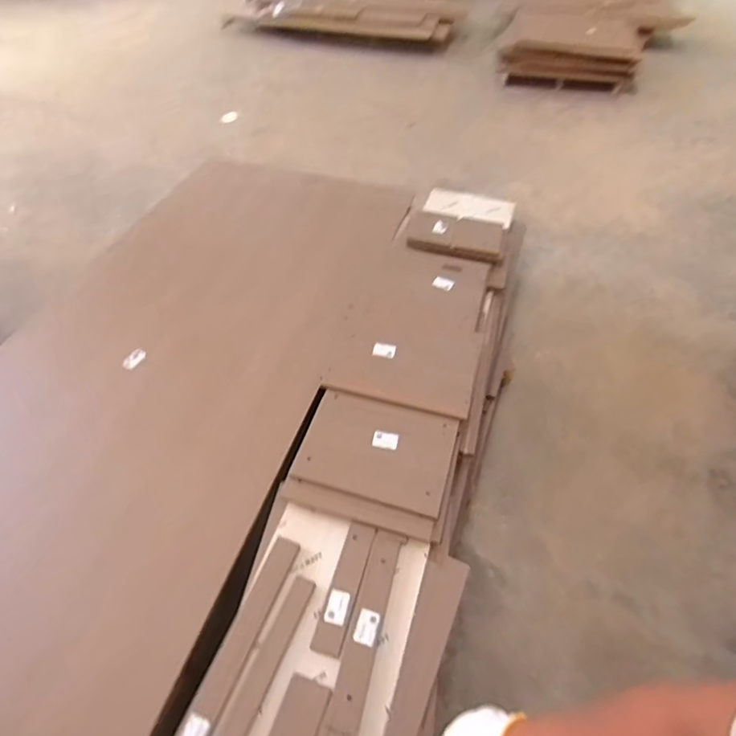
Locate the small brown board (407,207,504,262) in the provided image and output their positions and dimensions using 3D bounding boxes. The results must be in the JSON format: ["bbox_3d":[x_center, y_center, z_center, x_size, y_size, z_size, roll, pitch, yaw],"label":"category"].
[{"bbox_3d":[0.295,-0.454,1.654,0.323,0.047,0.200,12,57,7],"label":"small brown board"}]

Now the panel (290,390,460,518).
[{"bbox_3d":[0.026,0.195,1.204,0.348,0.019,0.262,15,56,9],"label":"panel"}]

